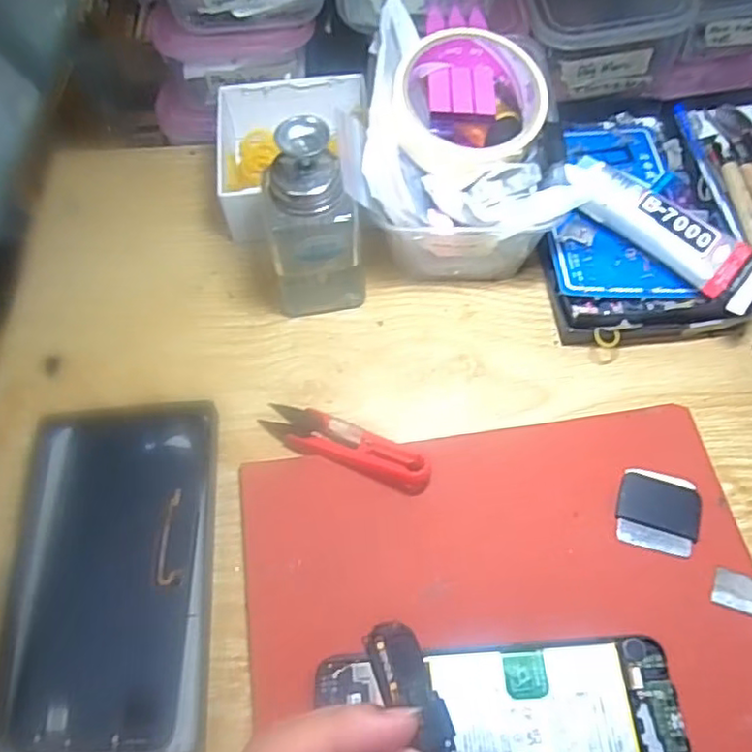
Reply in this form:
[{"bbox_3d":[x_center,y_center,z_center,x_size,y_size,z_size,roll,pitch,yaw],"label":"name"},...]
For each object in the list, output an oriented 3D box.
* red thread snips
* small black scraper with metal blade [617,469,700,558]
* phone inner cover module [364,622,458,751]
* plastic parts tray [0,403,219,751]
[{"bbox_3d":[-0.017,0.038,0.351,0.100,0.006,0.025,20,65,23],"label":"red thread snips"},{"bbox_3d":[0.146,0.070,0.329,0.040,0.004,0.041,14,65,7],"label":"small black scraper with metal blade"},{"bbox_3d":[0.016,0.119,0.215,0.018,0.006,0.069,-21,77,-10],"label":"phone inner cover module"},{"bbox_3d":[-0.133,0.100,0.324,0.097,0.017,0.179,-4,65,-2],"label":"plastic parts tray"}]

